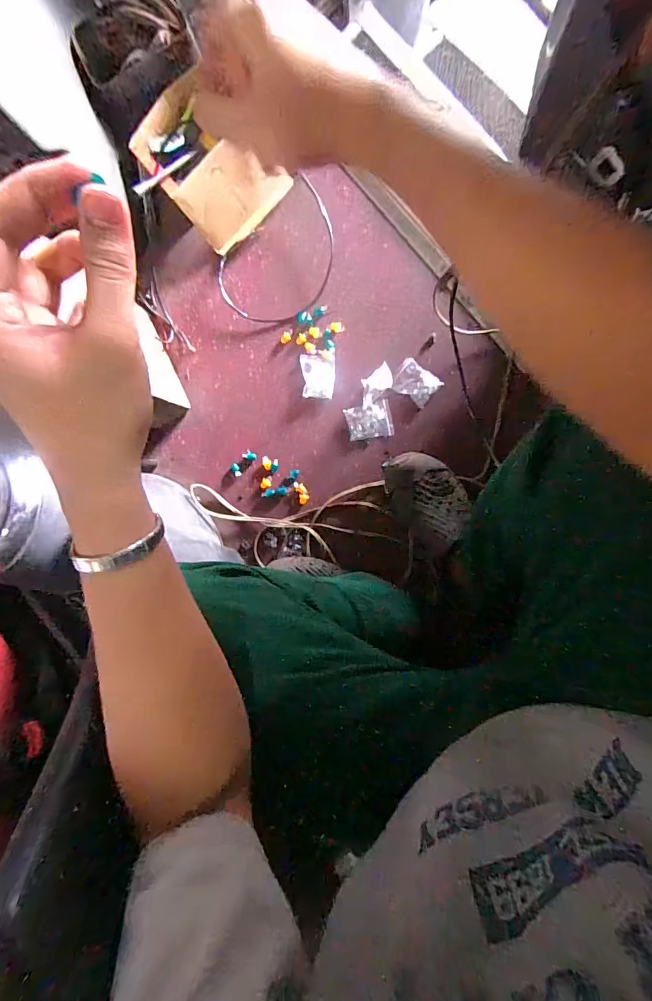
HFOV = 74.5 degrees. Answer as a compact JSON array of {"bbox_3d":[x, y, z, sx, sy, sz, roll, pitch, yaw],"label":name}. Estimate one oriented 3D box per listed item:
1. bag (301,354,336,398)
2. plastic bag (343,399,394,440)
[{"bbox_3d":[-0.014,-0.215,0.743,0.058,0.007,0.073,1,92,6],"label":"bag"},{"bbox_3d":[0.074,-0.134,0.732,0.074,0.008,0.059,-13,91,6],"label":"plastic bag"}]

